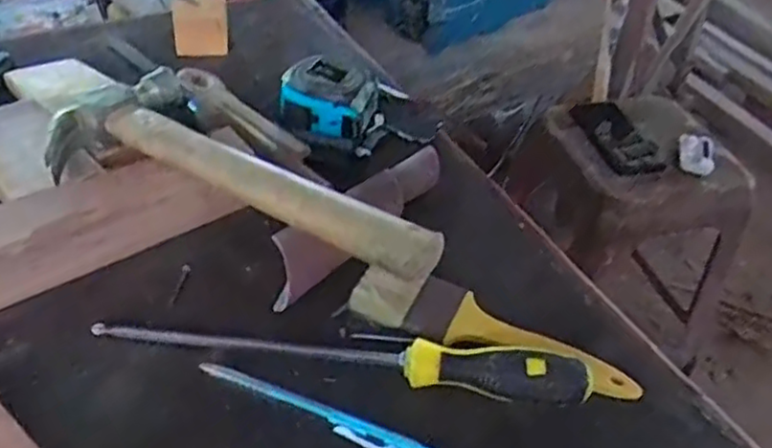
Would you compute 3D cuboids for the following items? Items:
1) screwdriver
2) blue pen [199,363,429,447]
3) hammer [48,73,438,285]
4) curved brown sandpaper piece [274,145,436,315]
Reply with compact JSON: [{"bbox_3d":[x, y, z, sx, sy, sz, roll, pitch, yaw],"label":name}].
[{"bbox_3d":[-0.026,0.071,0.408,0.281,0.027,0.026,9,40,3],"label":"screwdriver"},{"bbox_3d":[-0.039,0.104,0.397,0.138,0.007,0.013,19,42,14],"label":"blue pen"},{"bbox_3d":[-0.085,-0.030,0.463,0.278,0.051,0.109,23,45,17],"label":"hammer"},{"bbox_3d":[-0.021,-0.003,0.487,0.045,0.038,0.164,29,47,22],"label":"curved brown sandpaper piece"}]

